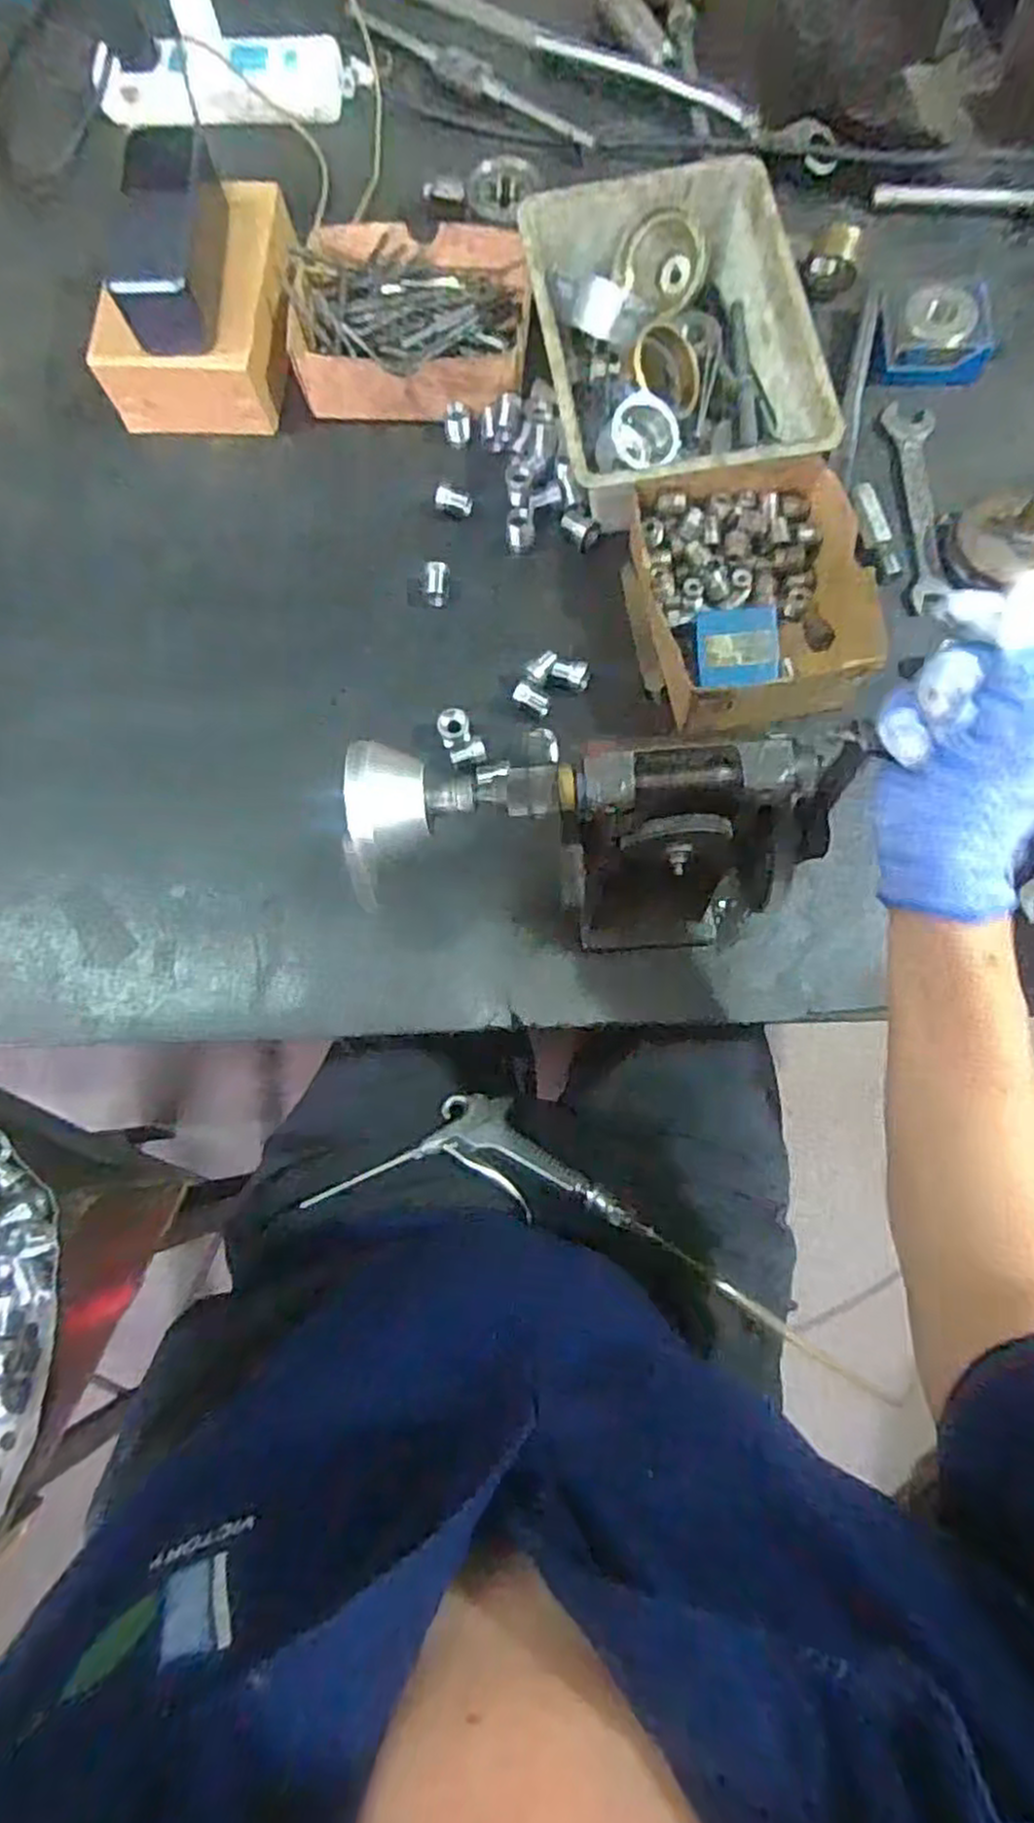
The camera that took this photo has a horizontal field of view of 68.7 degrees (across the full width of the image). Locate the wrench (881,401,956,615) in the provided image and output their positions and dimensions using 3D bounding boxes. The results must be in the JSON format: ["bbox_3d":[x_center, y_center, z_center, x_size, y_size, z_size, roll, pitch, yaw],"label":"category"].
[{"bbox_3d":[0.285,-0.289,0.538,0.037,0.007,0.165,2,76,2],"label":"wrench"}]

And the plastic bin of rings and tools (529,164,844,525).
[{"bbox_3d":[0.104,-0.396,0.530,0.173,0.065,0.248,-9,76,0],"label":"plastic bin of rings and tools"}]

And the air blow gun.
[{"bbox_3d":[-0.030,0.188,0.574,0.232,0.026,0.092,2,48,4],"label":"air blow gun"}]

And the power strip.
[{"bbox_3d":[-0.250,-0.695,0.636,0.209,0.037,0.059,-4,76,1],"label":"power strip"}]

